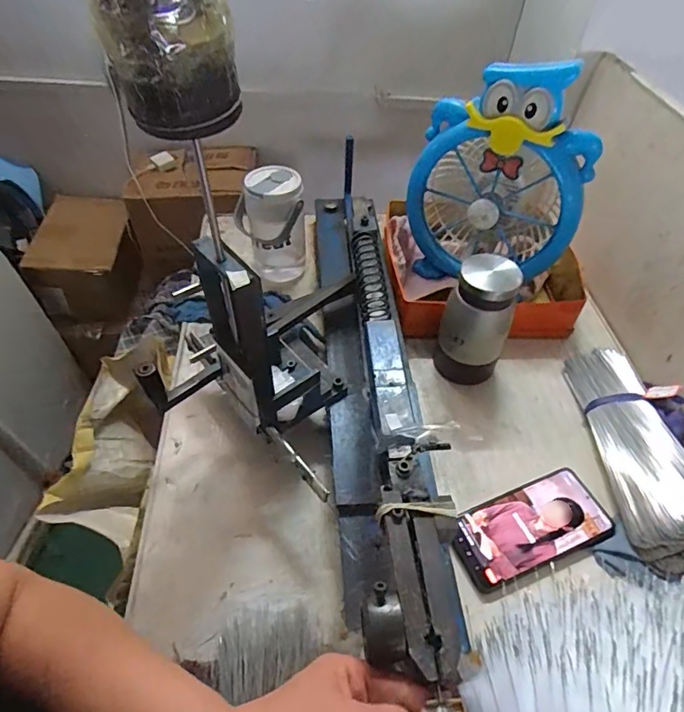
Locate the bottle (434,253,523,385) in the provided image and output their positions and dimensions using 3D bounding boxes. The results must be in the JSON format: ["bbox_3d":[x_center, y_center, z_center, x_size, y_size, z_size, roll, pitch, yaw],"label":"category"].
[{"bbox_3d":[0.160,-0.040,0.575,0.077,0.158,0.066,19,52,13],"label":"bottle"}]

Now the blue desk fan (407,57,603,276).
[{"bbox_3d":[0.217,-0.243,0.651,0.212,0.275,0.140,20,52,15],"label":"blue desk fan"}]

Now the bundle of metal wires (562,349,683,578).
[{"bbox_3d":[0.330,0.096,0.532,0.093,0.063,0.267,1,50,-1],"label":"bundle of metal wires"}]

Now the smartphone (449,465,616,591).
[{"bbox_3d":[0.191,0.175,0.490,0.160,0.015,0.075,-16,53,-15],"label":"smartphone"}]

